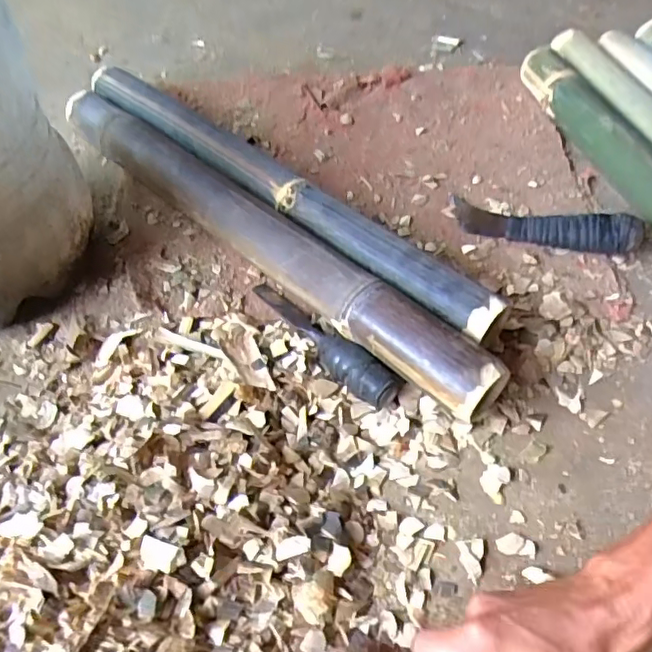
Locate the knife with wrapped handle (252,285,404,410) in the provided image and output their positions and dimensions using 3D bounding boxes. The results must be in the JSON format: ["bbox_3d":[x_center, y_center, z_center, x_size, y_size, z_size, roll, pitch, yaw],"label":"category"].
[{"bbox_3d":[-0.009,0.007,0.573,0.038,0.032,0.199,-38,61,-23],"label":"knife with wrapped handle"}]

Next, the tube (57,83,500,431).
[{"bbox_3d":[-0.091,-0.116,0.647,0.657,0.067,0.070,38,63,26],"label":"tube"}]

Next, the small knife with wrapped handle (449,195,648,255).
[{"bbox_3d":[0.242,-0.111,0.663,0.211,0.041,0.053,12,54,27],"label":"small knife with wrapped handle"}]

